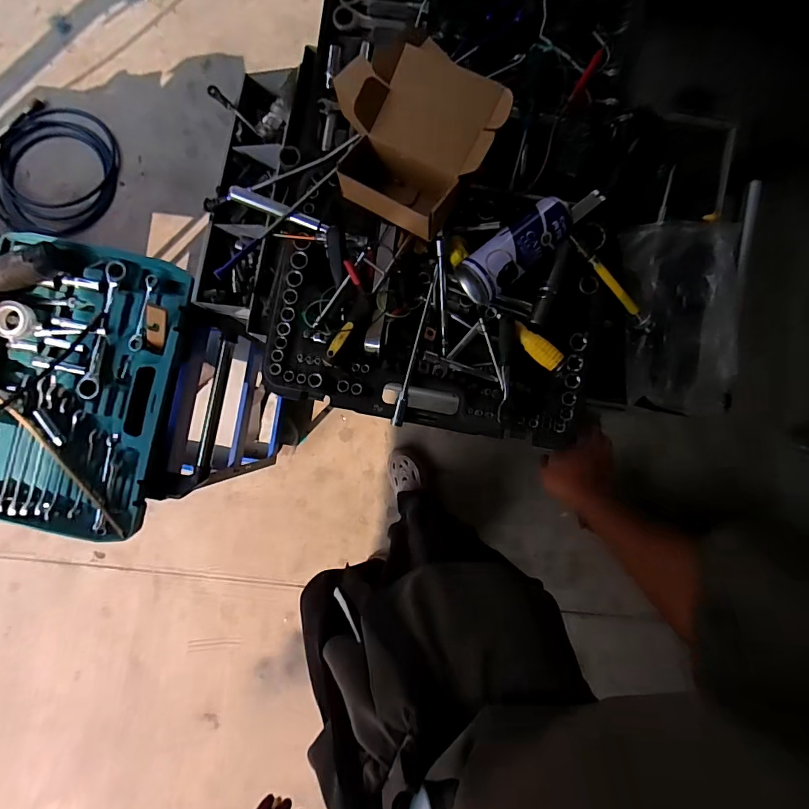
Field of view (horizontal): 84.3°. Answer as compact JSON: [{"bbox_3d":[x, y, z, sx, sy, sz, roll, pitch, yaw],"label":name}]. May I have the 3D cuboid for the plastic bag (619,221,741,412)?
[{"bbox_3d":[0.407,-0.132,0.664,0.163,0.048,0.284,2,87,-1],"label":"plastic bag"}]

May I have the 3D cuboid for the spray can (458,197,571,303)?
[{"bbox_3d":[0.147,-0.204,0.591,0.153,0.057,0.069,-38,88,-3],"label":"spray can"}]

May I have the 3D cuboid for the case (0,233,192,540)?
[{"bbox_3d":[-0.689,-0.061,0.713,0.624,0.084,0.460,10,87,-1],"label":"case"}]

